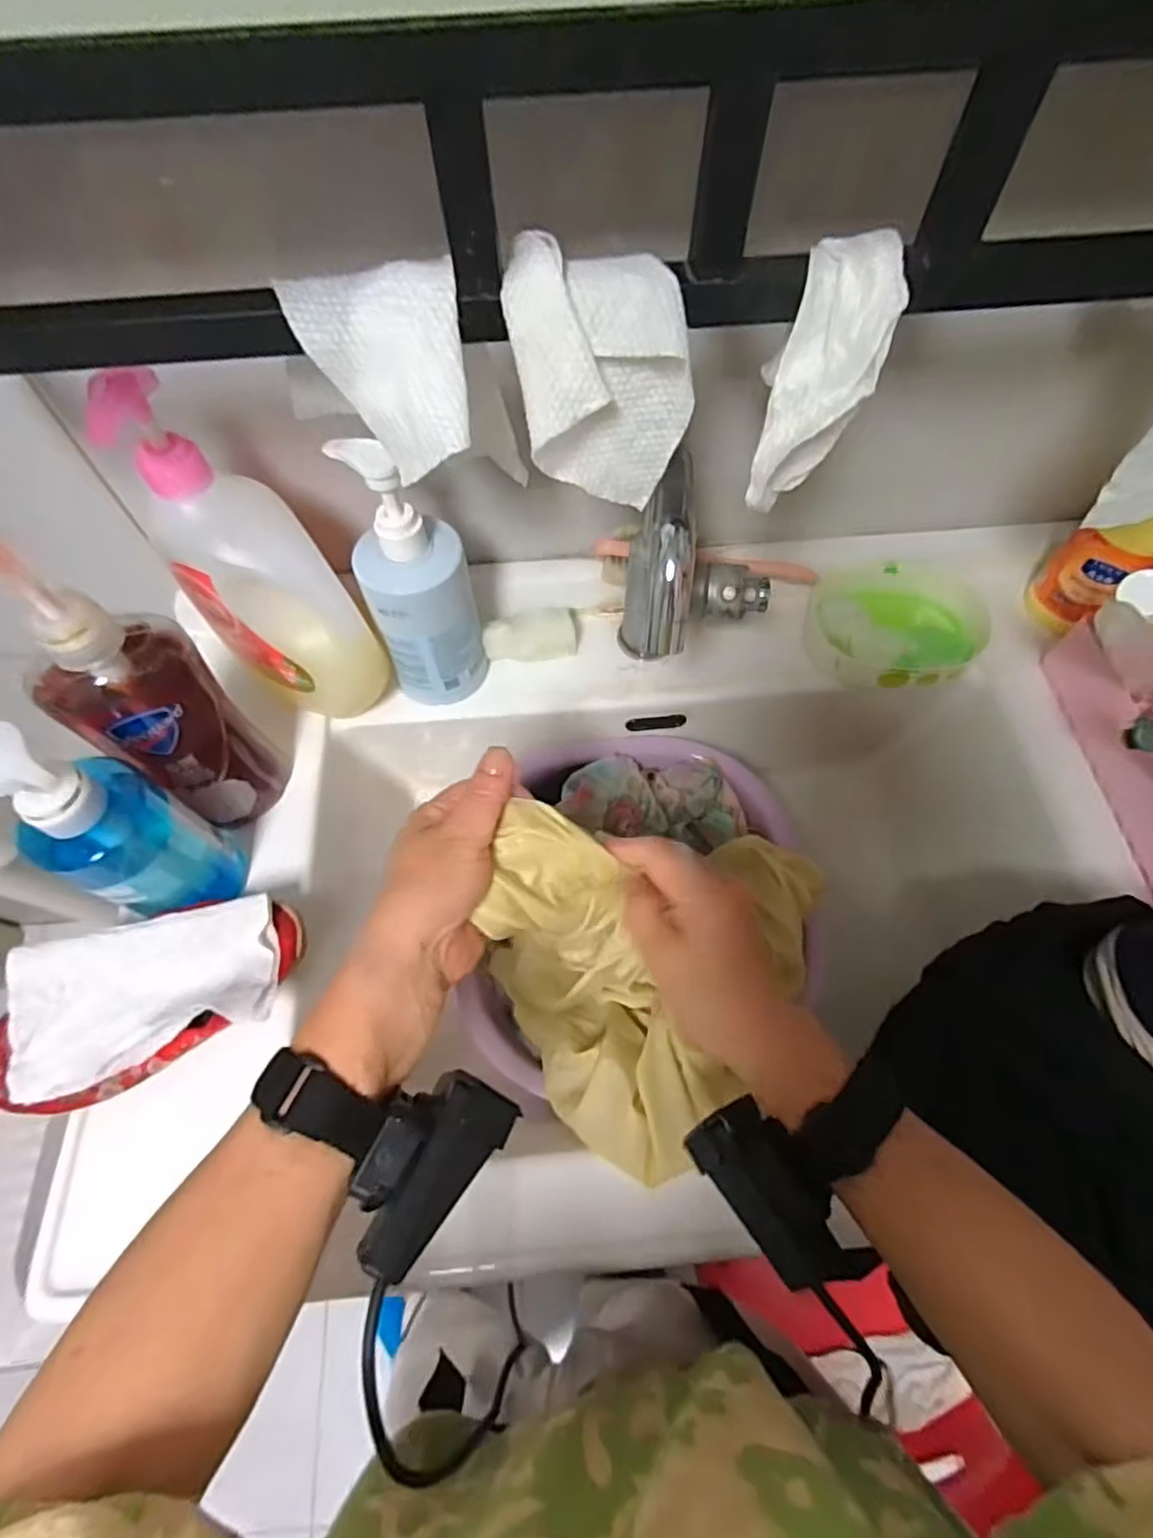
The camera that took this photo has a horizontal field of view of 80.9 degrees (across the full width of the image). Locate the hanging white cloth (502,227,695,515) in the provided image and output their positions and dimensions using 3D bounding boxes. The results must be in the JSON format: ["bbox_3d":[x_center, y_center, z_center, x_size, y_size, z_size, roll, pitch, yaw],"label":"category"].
[{"bbox_3d":[0.008,-0.177,0.313,0.073,0.095,0.054,-20,64,-9],"label":"hanging white cloth"}]

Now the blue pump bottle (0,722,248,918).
[{"bbox_3d":[-0.265,0.036,0.387,0.054,0.194,0.065,20,65,11],"label":"blue pump bottle"}]

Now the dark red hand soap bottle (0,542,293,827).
[{"bbox_3d":[-0.248,-0.036,0.401,0.048,0.228,0.078,40,70,19],"label":"dark red hand soap bottle"}]

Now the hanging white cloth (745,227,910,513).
[{"bbox_3d":[0.110,-0.176,0.306,0.045,0.112,0.034,26,29,14],"label":"hanging white cloth"}]

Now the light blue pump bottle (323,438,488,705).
[{"bbox_3d":[-0.109,-0.123,0.473,0.071,0.200,0.056,-13,63,-6],"label":"light blue pump bottle"}]

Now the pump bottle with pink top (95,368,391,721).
[{"bbox_3d":[-0.213,-0.128,0.445,0.089,0.242,0.068,26,64,39],"label":"pump bottle with pink top"}]

